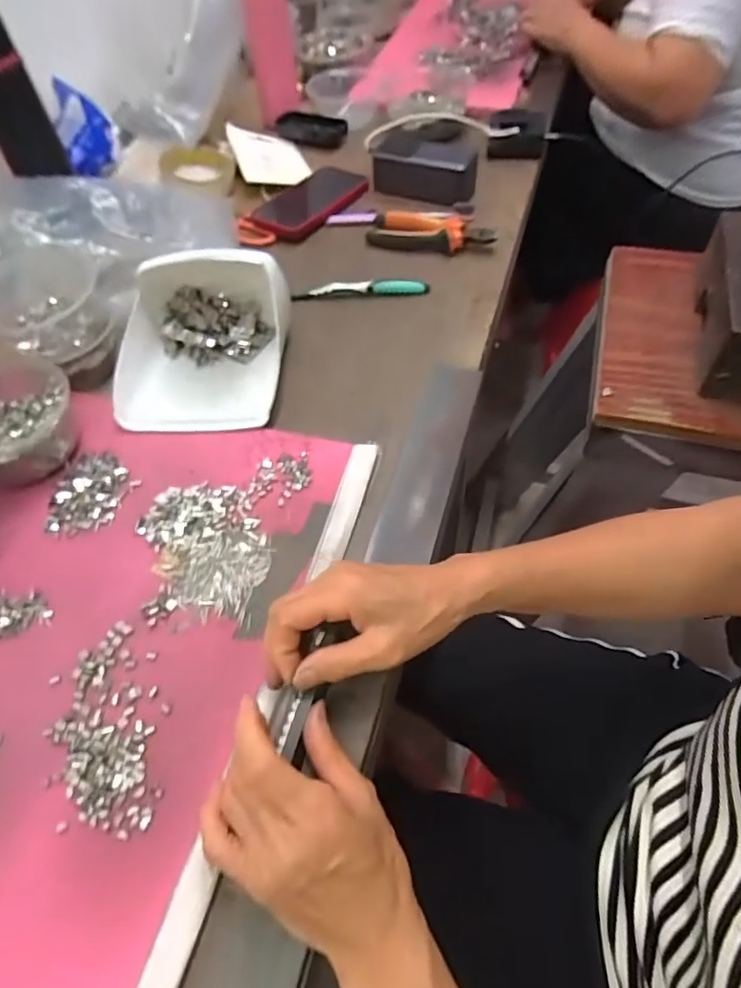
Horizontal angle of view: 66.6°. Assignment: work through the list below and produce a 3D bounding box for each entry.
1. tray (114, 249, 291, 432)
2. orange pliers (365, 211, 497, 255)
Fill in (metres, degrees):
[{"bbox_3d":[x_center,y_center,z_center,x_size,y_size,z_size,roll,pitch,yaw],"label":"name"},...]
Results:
[{"bbox_3d":[-0.161,-0.153,0.532,0.158,0.078,0.177,-3,55,2],"label":"tray"},{"bbox_3d":[0.075,-0.319,0.680,0.148,0.021,0.061,11,56,12],"label":"orange pliers"}]

